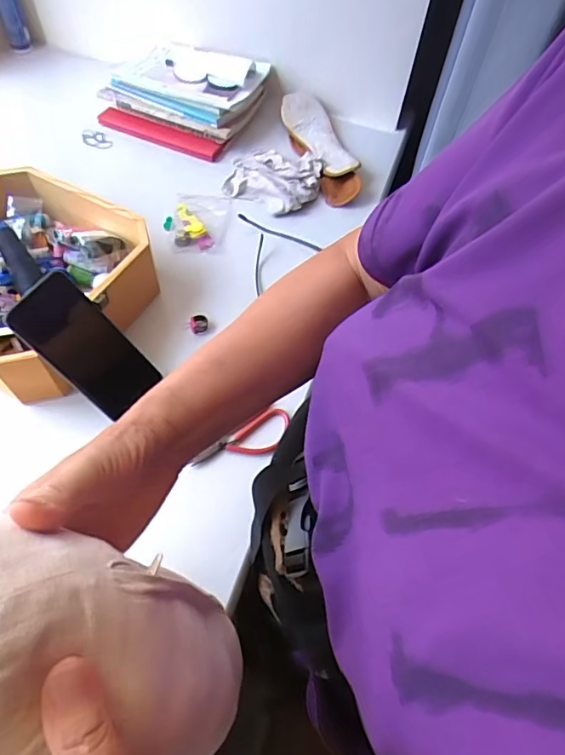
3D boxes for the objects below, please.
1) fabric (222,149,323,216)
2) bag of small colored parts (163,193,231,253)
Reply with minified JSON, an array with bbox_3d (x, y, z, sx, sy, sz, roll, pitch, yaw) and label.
[{"bbox_3d":[-0.014,-0.304,0.761,0.138,0.032,0.121,15,59,5],"label":"fabric"},{"bbox_3d":[-0.123,-0.226,0.716,0.084,0.020,0.118,9,59,2],"label":"bag of small colored parts"}]

